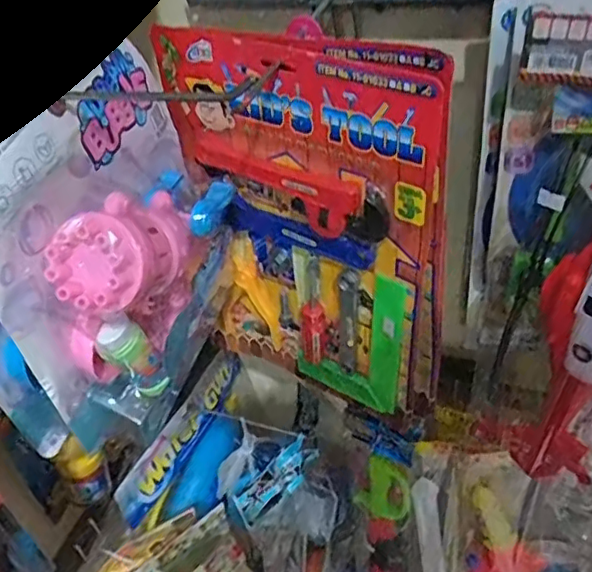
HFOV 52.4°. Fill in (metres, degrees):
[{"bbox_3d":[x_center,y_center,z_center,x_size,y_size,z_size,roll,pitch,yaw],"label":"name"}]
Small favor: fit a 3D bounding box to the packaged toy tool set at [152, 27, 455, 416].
[{"bbox_3d":[0.014,-0.045,0.544,0.243,0.342,0.049,23,48,32],"label":"packaged toy tool set"}]

